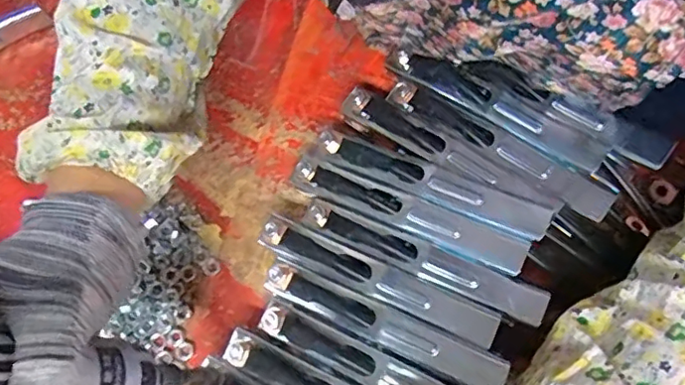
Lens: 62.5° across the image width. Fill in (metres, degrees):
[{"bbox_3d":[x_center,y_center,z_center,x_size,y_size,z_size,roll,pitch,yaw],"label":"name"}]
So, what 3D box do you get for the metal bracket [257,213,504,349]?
[{"bbox_3d":[0.020,0.052,0.357,0.159,0.012,0.025,22,77,18],"label":"metal bracket"}]

